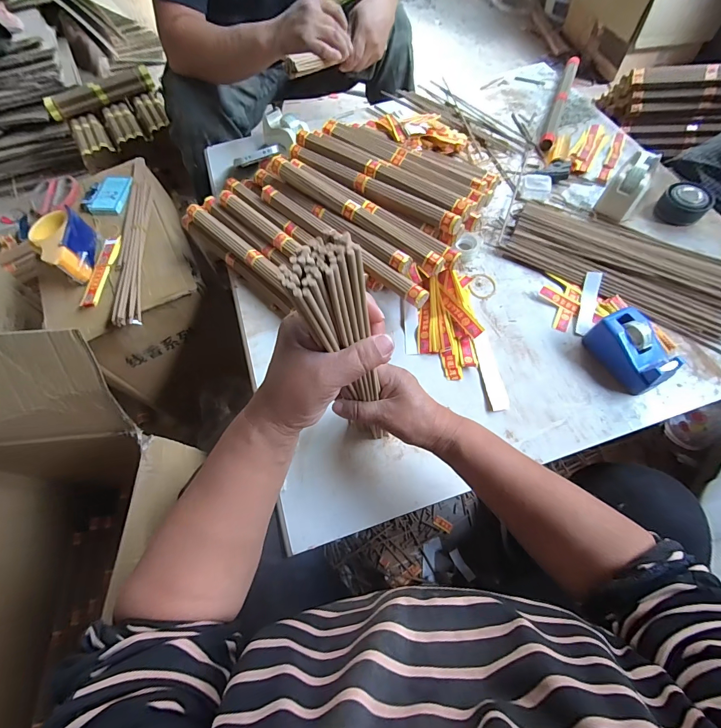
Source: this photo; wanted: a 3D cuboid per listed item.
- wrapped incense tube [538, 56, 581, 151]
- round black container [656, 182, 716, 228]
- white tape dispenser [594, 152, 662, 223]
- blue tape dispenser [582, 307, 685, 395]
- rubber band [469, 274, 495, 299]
[{"bbox_3d":[0.411,-0.543,0.743,0.027,0.020,0.323,20,66,13],"label":"wrapped incense tube"},{"bbox_3d":[0.527,-0.262,0.587,0.066,0.035,0.066,40,72,21],"label":"round black container"},{"bbox_3d":[0.448,-0.302,0.594,0.055,0.067,0.121,33,70,18],"label":"white tape dispenser"},{"bbox_3d":[0.349,-0.019,0.462,0.049,0.054,0.100,-23,64,-8],"label":"blue tape dispenser"},{"bbox_3d":[0.188,-0.120,0.556,0.044,0.004,0.051,-6,63,-8],"label":"rubber band"}]

